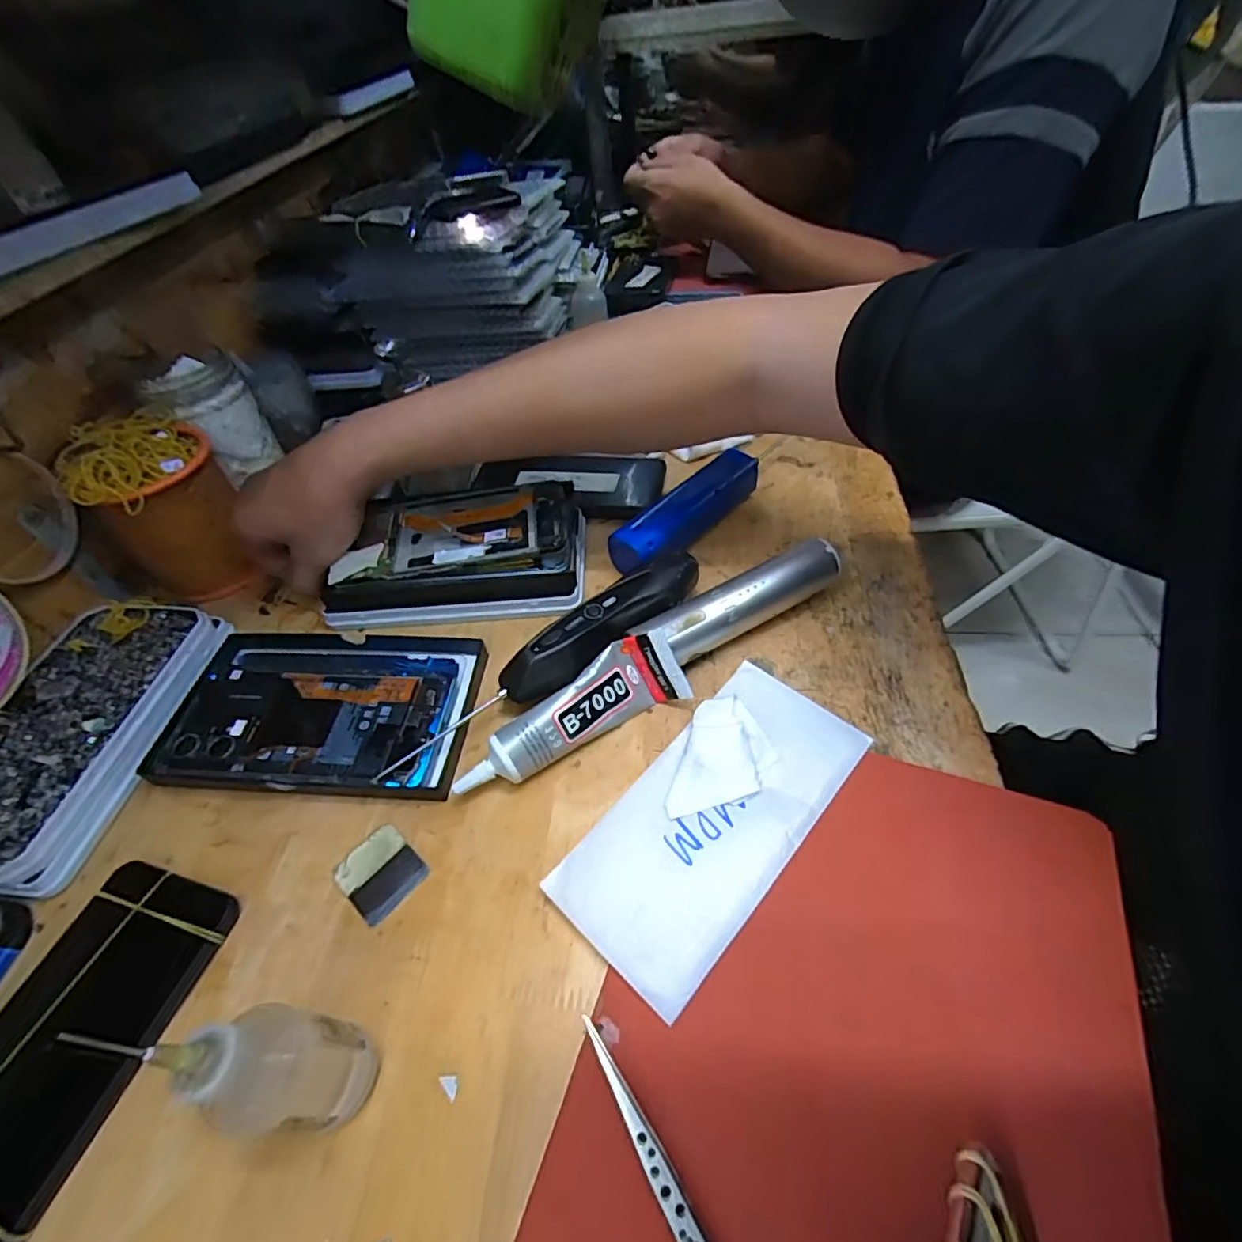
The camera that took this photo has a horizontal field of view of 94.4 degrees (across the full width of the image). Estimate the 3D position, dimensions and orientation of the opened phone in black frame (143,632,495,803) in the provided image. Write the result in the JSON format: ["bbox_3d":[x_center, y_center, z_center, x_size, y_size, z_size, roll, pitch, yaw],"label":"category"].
[{"bbox_3d":[-0.178,0.052,0.351,0.175,0.017,0.109,1,49,7],"label":"opened phone in black frame"}]

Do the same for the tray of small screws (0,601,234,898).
[{"bbox_3d":[-0.325,0.065,0.343,0.106,0.031,0.177,0,49,7],"label":"tray of small screws"}]

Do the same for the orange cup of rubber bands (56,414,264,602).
[{"bbox_3d":[-0.314,-0.079,0.403,0.076,0.112,0.080,-3,49,4],"label":"orange cup of rubber bands"}]

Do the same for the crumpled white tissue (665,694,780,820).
[{"bbox_3d":[0.054,0.071,0.298,0.044,0.012,0.070,12,52,17],"label":"crumpled white tissue"}]

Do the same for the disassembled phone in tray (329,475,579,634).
[{"bbox_3d":[-0.113,-0.053,0.412,0.165,0.040,0.091,-4,49,3],"label":"disassembled phone in tray"}]

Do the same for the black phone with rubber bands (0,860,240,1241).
[{"bbox_3d":[-0.242,0.189,0.241,0.074,0.012,0.159,10,51,15],"label":"black phone with rubber bands"}]

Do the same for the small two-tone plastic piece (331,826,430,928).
[{"bbox_3d":[-0.121,0.126,0.289,0.040,0.004,0.035,31,59,29],"label":"small two-tone plastic piece"}]

